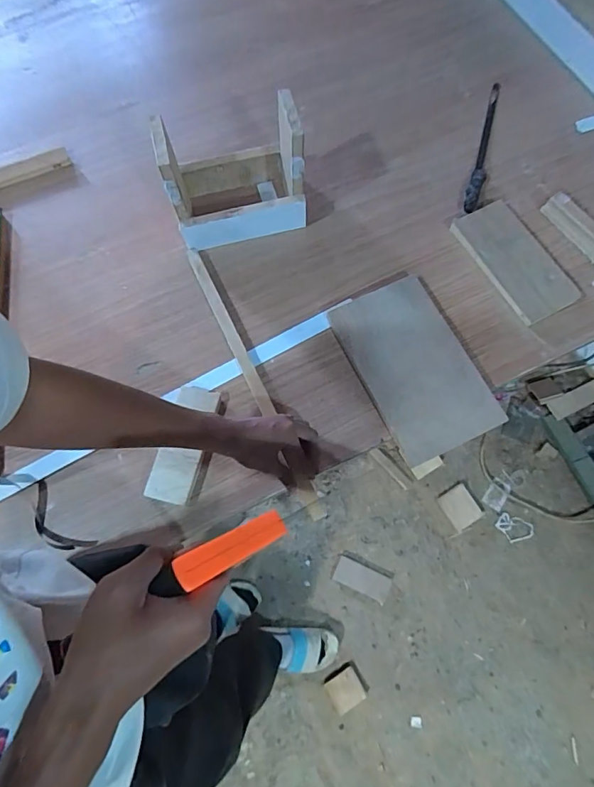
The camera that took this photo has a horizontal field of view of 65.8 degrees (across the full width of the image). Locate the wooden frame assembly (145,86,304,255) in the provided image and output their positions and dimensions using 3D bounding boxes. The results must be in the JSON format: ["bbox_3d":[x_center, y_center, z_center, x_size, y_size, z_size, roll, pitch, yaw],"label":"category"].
[{"bbox_3d":[-0.094,-0.335,0.707,0.204,0.166,0.133,-9,72,-1],"label":"wooden frame assembly"}]

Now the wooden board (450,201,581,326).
[{"bbox_3d":[0.341,-0.211,0.730,0.095,0.021,0.210,-27,74,-7],"label":"wooden board"}]

